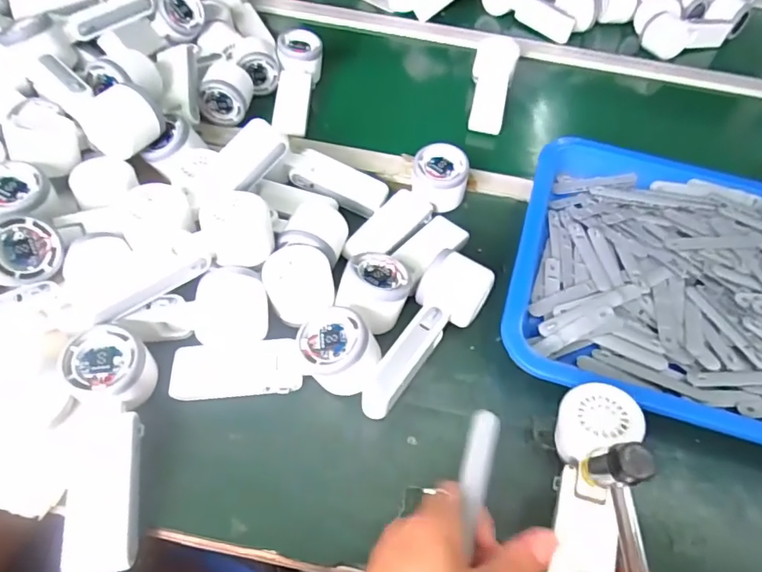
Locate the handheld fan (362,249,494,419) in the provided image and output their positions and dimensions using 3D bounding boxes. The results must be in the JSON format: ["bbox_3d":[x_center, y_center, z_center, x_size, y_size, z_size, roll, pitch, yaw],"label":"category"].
[{"bbox_3d":[0.042,0.043,0.430,0.056,0.052,0.151,23,54,13],"label":"handheld fan"}]

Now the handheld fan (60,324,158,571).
[{"bbox_3d":[-0.195,0.115,0.372,0.056,0.057,0.167,-6,67,-10],"label":"handheld fan"}]

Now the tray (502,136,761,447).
[{"bbox_3d":[0.372,0.011,0.499,0.479,0.045,0.348,15,52,7],"label":"tray"}]

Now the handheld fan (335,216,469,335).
[{"bbox_3d":[0.025,-0.023,0.483,0.058,0.046,0.163,30,43,18],"label":"handheld fan"}]

